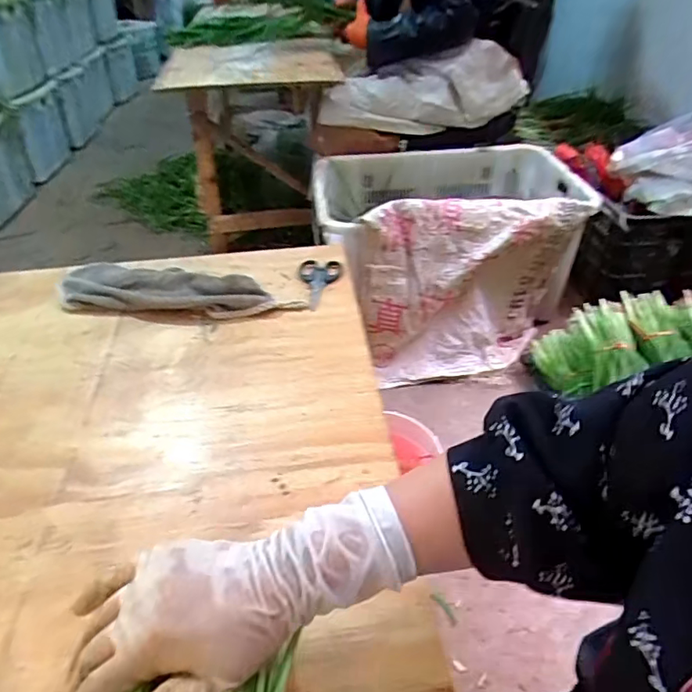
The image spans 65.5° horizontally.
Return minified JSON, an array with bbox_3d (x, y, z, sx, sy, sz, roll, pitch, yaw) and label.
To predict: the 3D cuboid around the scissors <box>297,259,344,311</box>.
[{"bbox_3d":[-0.042,-0.086,0.743,0.059,0.008,0.116,3,39,7],"label":"scissors"}]

